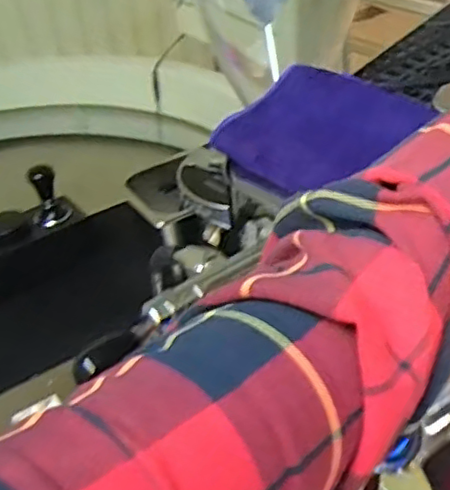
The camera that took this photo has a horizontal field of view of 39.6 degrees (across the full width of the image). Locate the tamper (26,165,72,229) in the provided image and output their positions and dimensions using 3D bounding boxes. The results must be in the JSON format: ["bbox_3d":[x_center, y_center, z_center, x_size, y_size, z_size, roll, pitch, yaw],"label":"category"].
[{"bbox_3d":[-0.292,-0.083,1.034,0.064,0.100,0.055,-18,38,-14],"label":"tamper"}]

